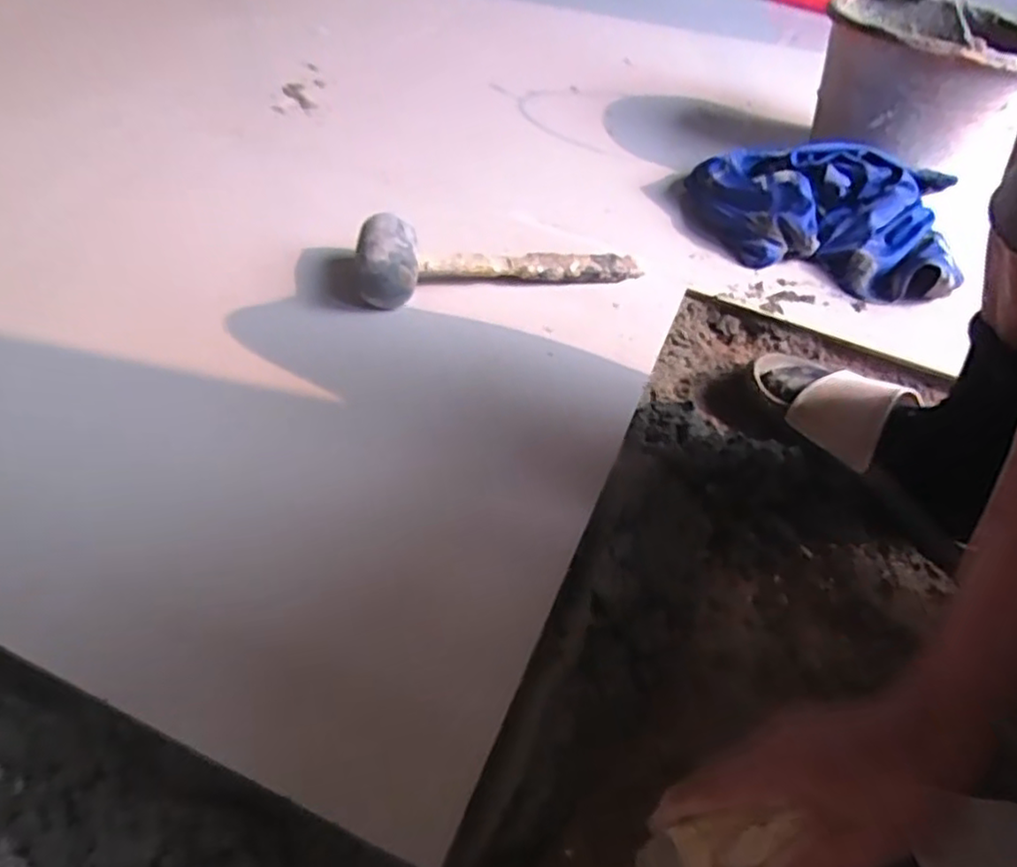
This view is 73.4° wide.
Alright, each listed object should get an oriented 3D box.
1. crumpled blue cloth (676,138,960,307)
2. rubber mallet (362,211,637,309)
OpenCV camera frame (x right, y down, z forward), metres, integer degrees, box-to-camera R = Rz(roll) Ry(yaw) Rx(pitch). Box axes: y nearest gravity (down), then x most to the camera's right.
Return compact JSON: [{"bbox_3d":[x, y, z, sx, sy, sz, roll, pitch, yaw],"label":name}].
[{"bbox_3d":[0.366,-0.266,0.800,0.304,0.091,0.173,19,48,9],"label":"crumpled blue cloth"},{"bbox_3d":[-0.006,-0.190,0.701,0.307,0.068,0.094,-9,50,-16],"label":"rubber mallet"}]

